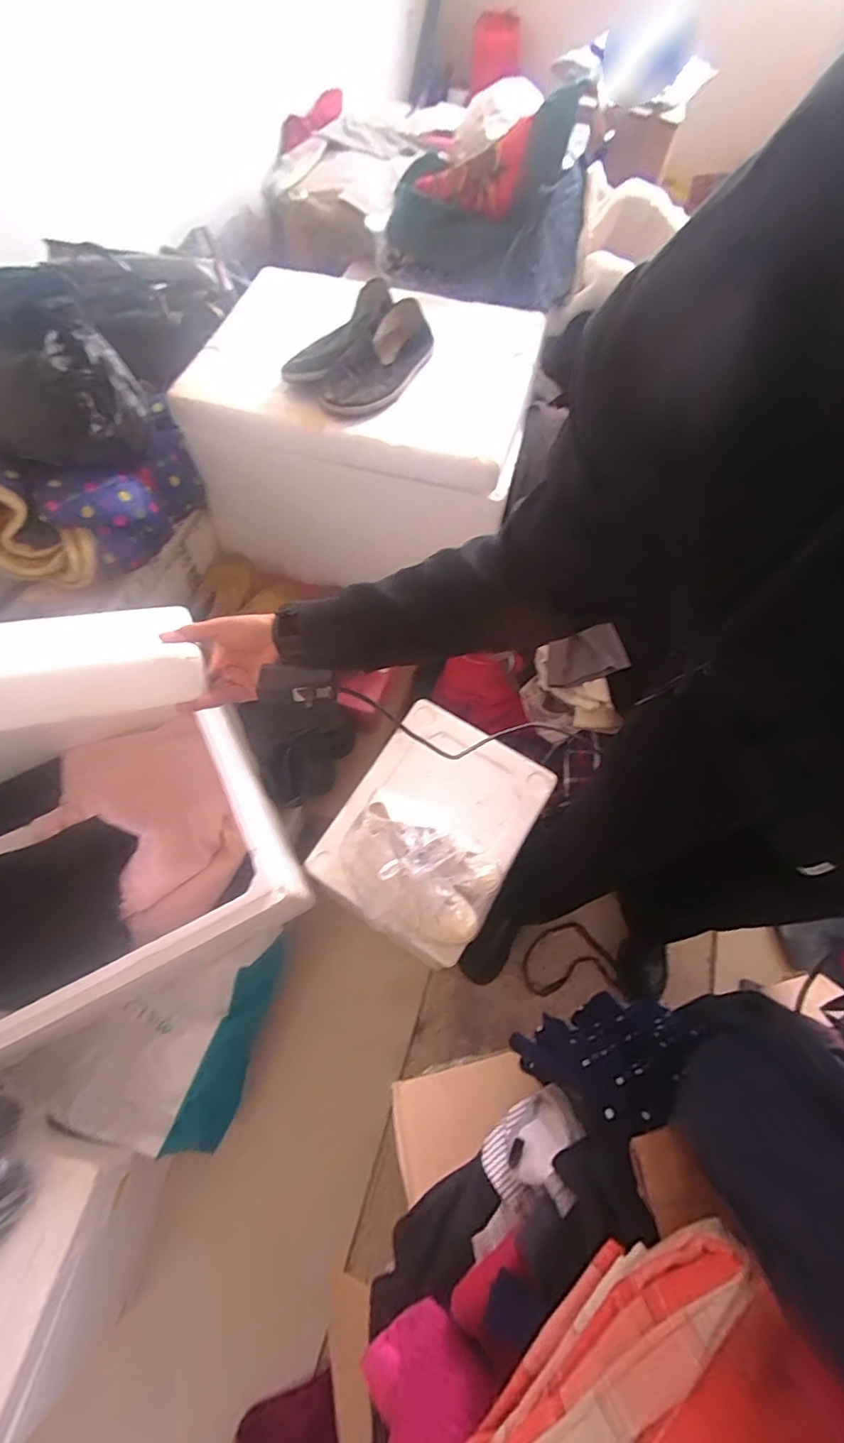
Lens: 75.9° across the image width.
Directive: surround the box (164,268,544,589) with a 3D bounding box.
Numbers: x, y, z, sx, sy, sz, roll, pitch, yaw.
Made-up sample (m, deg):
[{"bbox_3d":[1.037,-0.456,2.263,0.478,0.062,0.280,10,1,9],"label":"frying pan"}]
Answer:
[{"bbox_3d":[-0.099,-0.594,1.134,0.585,0.361,0.513,16,63,5],"label":"box"}]

